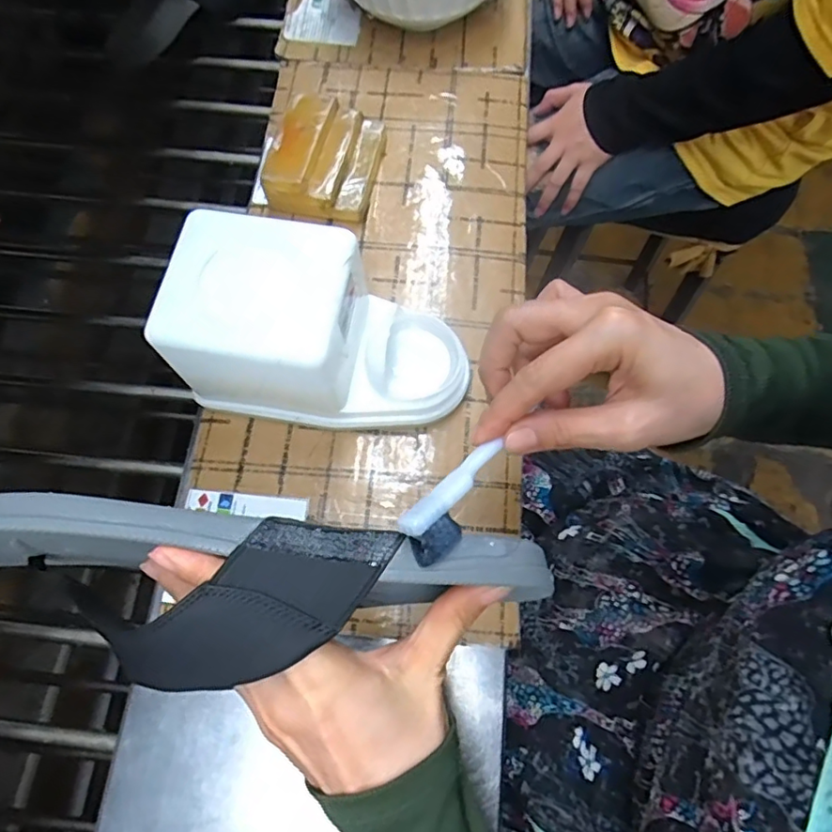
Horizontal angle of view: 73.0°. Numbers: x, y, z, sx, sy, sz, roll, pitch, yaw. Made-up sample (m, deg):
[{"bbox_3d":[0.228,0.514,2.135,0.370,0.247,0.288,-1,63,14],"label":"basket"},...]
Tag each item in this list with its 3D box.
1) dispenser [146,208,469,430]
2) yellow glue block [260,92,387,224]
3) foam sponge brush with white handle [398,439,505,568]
[{"bbox_3d":[-0.060,-0.054,0.376,0.180,0.101,0.103,5,70,3],"label":"dispenser"},{"bbox_3d":[-0.077,-0.220,0.477,0.087,0.043,0.104,12,70,5],"label":"yellow glue block"},{"bbox_3d":[0.017,0.033,0.242,0.022,0.013,0.065,31,59,12],"label":"foam sponge brush with white handle"}]

